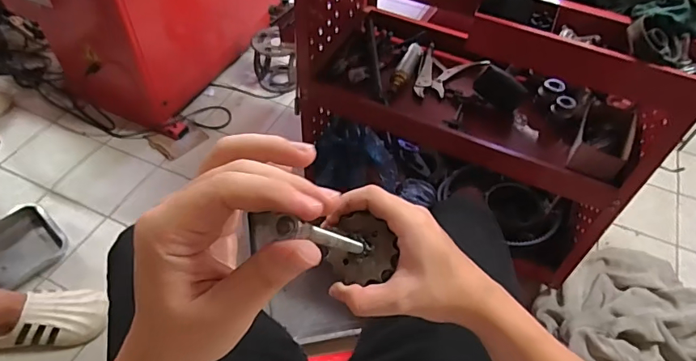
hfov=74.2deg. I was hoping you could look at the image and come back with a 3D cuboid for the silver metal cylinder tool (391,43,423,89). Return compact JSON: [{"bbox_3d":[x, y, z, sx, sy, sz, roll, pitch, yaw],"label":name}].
[{"bbox_3d":[0.135,-0.263,1.050,0.035,0.030,0.144,21,52,13],"label":"silver metal cylinder tool"}]

